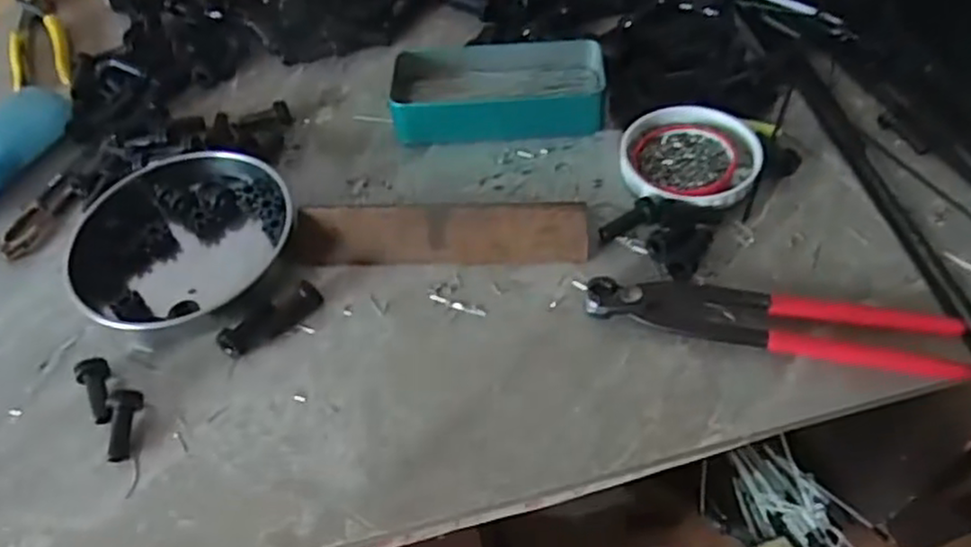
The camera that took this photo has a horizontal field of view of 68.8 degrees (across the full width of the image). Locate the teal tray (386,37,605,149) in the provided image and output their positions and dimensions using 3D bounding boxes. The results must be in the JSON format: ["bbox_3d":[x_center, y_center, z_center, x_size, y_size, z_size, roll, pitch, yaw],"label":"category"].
[{"bbox_3d":[0.010,-0.136,0.526,0.153,0.031,0.076,-5,51,2],"label":"teal tray"}]

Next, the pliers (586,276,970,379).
[{"bbox_3d":[0.157,0.023,0.392,0.194,0.017,0.041,9,53,13],"label":"pliers"}]

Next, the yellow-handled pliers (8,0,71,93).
[{"bbox_3d":[-0.404,-0.212,0.635,0.047,0.010,0.176,-26,54,-14],"label":"yellow-handled pliers"}]

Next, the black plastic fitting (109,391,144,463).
[{"bbox_3d":[-0.197,0.082,0.385,0.013,0.015,0.039,-5,51,2],"label":"black plastic fitting"}]

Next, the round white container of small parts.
[{"bbox_3d":[0.138,-0.078,0.481,0.090,0.015,0.092,-3,52,4],"label":"round white container of small parts"}]

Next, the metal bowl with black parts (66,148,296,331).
[{"bbox_3d":[-0.196,-0.026,0.458,0.135,0.031,0.126,-3,52,4],"label":"metal bowl with black parts"}]

